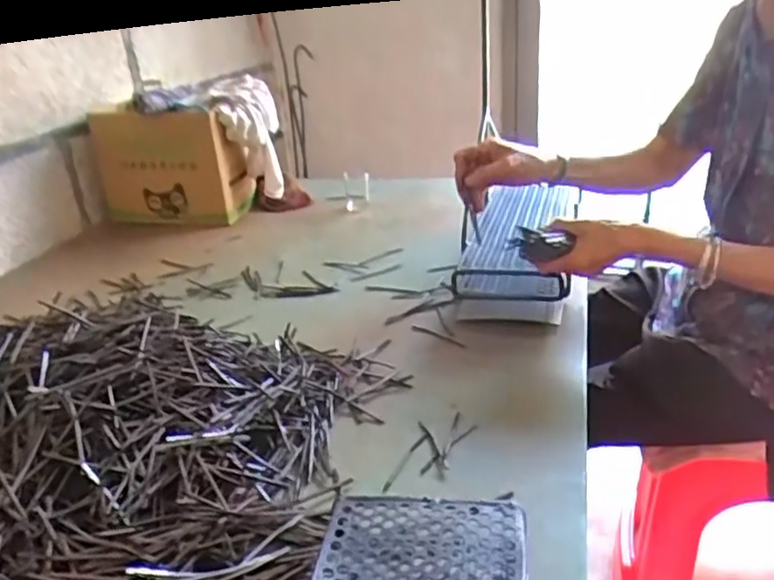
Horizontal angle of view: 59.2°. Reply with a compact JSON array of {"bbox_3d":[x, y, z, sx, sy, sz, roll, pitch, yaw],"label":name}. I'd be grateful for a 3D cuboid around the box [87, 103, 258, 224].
[{"bbox_3d":[-0.468,-0.273,1.489,0.295,0.260,0.142,3,26,20],"label":"box"}]

